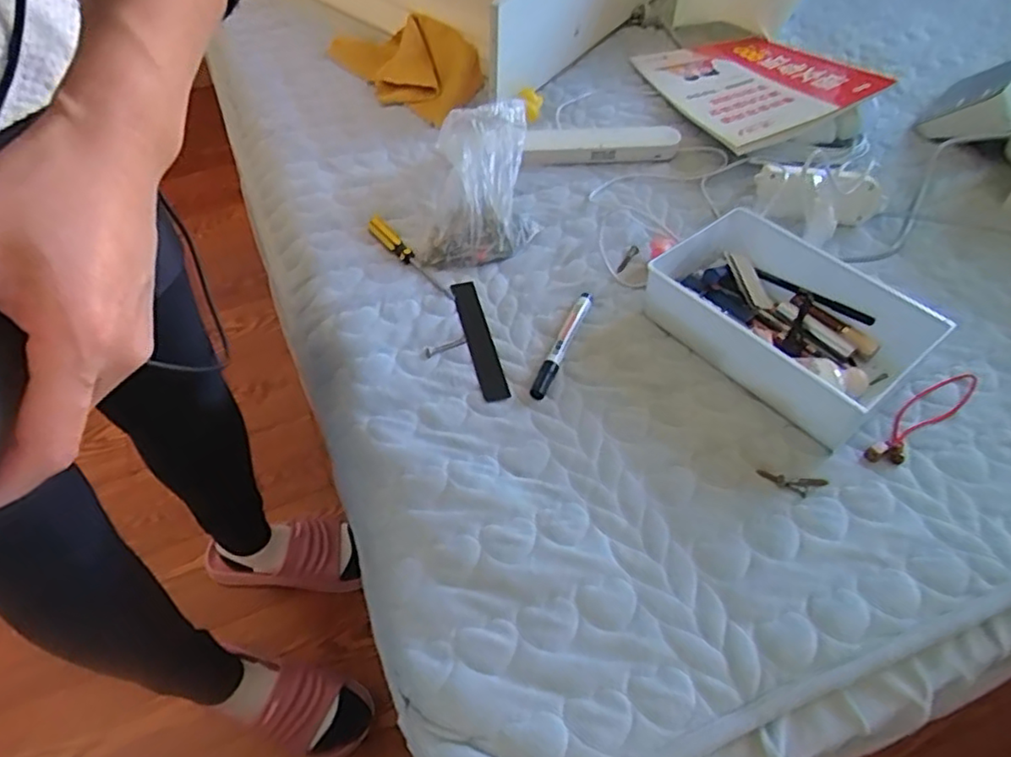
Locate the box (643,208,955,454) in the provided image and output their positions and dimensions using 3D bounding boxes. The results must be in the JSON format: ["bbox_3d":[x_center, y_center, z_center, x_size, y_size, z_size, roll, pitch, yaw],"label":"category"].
[{"bbox_3d":[0.251,-0.061,0.579,0.145,0.064,0.226,-32,59,-24],"label":"box"}]

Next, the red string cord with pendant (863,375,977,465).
[{"bbox_3d":[0.365,0.031,0.544,0.151,0.008,0.031,-30,58,-23],"label":"red string cord with pendant"}]

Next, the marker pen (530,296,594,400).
[{"bbox_3d":[0.053,-0.033,0.586,0.015,0.012,0.131,20,54,14],"label":"marker pen"}]

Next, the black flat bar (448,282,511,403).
[{"bbox_3d":[-0.025,-0.039,0.595,0.026,0.008,0.157,-11,52,-10],"label":"black flat bar"}]

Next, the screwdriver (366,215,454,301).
[{"bbox_3d":[-0.102,-0.129,0.654,0.016,0.016,0.141,-34,60,-25],"label":"screwdriver"}]

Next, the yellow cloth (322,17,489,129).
[{"bbox_3d":[-0.141,-0.434,0.853,0.223,0.067,0.125,36,64,25],"label":"yellow cloth"}]

